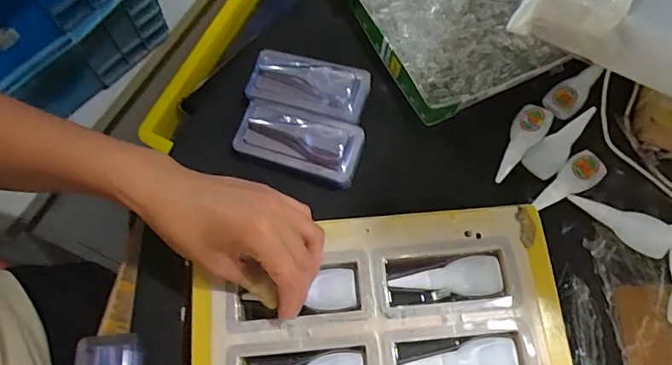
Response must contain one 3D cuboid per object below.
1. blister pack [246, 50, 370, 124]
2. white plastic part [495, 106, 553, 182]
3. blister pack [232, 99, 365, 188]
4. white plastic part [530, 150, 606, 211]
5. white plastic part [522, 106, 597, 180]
[{"bbox_3d":[-0.026,-0.089,0.463,0.108,0.019,0.055,14,70,3],"label":"blister pack"},{"bbox_3d":[0.167,-0.038,0.453,0.030,0.005,0.089,37,73,10],"label":"white plastic part"},{"bbox_3d":[-0.033,-0.037,0.444,0.111,0.019,0.054,16,70,3],"label":"blister pack"},{"bbox_3d":[0.206,0.000,0.442,0.079,0.005,0.030,-33,75,-13],"label":"white plastic part"},{"bbox_3d":[0.206,-0.039,0.454,0.030,0.004,0.085,42,74,12],"label":"white plastic part"}]

